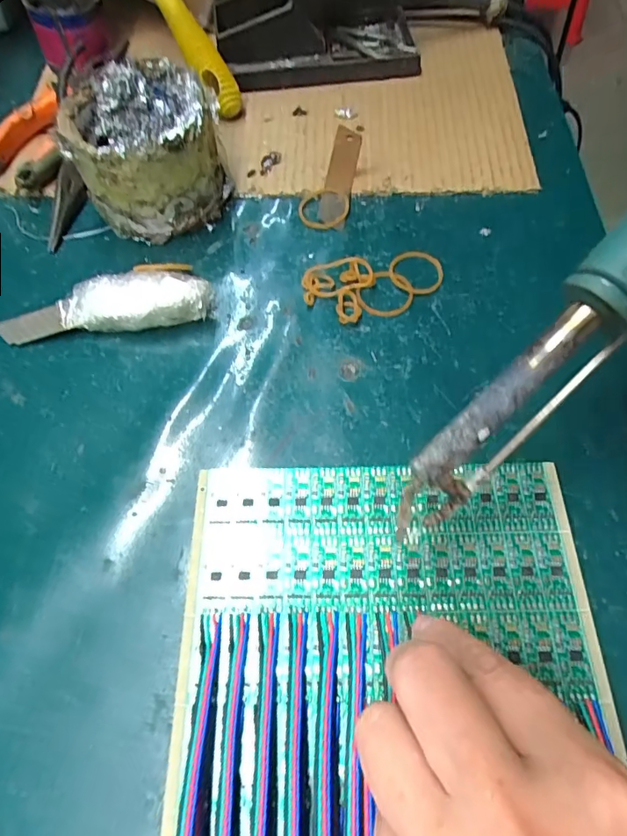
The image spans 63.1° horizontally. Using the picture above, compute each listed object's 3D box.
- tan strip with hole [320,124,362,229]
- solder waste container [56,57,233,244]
[{"bbox_3d":[0.018,-0.160,0.335,0.018,0.005,0.090,8,63,7],"label":"tan strip with hole"},{"bbox_3d":[-0.097,-0.163,0.301,0.082,0.077,0.079,-18,62,-6],"label":"solder waste container"}]

